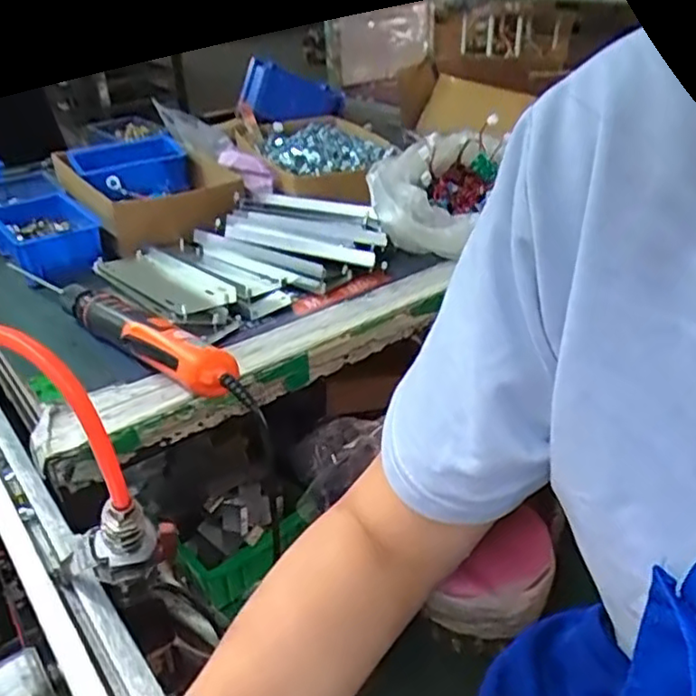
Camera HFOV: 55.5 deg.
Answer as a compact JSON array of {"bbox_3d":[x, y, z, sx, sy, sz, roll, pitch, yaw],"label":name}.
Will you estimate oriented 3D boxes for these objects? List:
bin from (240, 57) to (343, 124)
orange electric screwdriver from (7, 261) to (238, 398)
[{"bbox_3d":[-0.089,-0.429,1.121,0.188,0.083,0.065,-8,31,-36],"label":"bin"},{"bbox_3d":[-0.219,-0.022,0.628,0.314,0.048,0.054,24,40,33],"label":"orange electric screwdriver"}]

